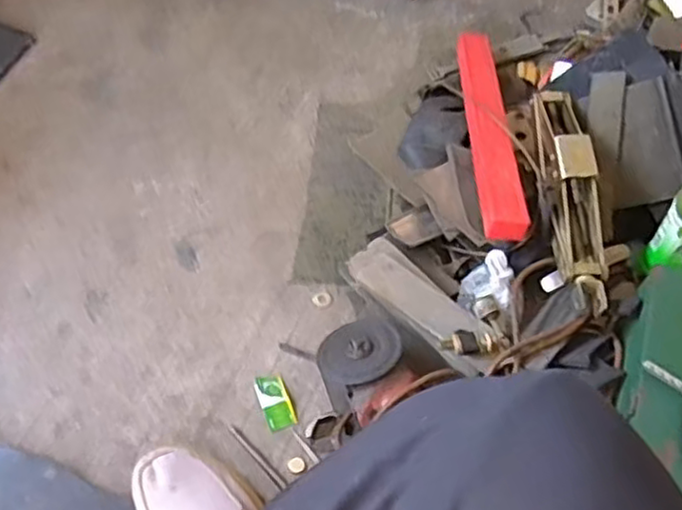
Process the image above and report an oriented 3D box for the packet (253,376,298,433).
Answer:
[{"bbox_3d":[-0.076,0.169,0.799,0.034,0.018,0.066,-19,64,-12],"label":"packet"}]

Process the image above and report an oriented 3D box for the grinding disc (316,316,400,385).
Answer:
[{"bbox_3d":[0.022,0.103,0.769,0.086,0.015,0.085,-8,43,7],"label":"grinding disc"}]

